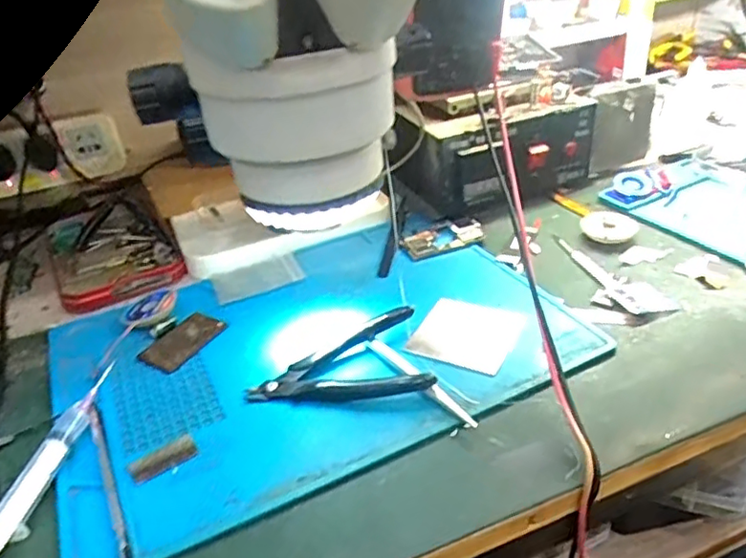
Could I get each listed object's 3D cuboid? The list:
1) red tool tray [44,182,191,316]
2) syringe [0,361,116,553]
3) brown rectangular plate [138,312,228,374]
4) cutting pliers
[{"bbox_3d":[-0.252,-0.036,0.581,0.109,0.027,0.191,-22,36,-22],"label":"red tool tray"},{"bbox_3d":[-0.194,0.105,0.354,0.028,0.015,0.160,-3,33,5],"label":"syringe"},{"bbox_3d":[-0.141,0.045,0.454,0.037,0.006,0.061,12,38,27],"label":"brown rectangular plate"},{"bbox_3d":[-0.022,0.052,0.405,0.117,0.027,0.066,-2,31,2],"label":"cutting pliers"}]

